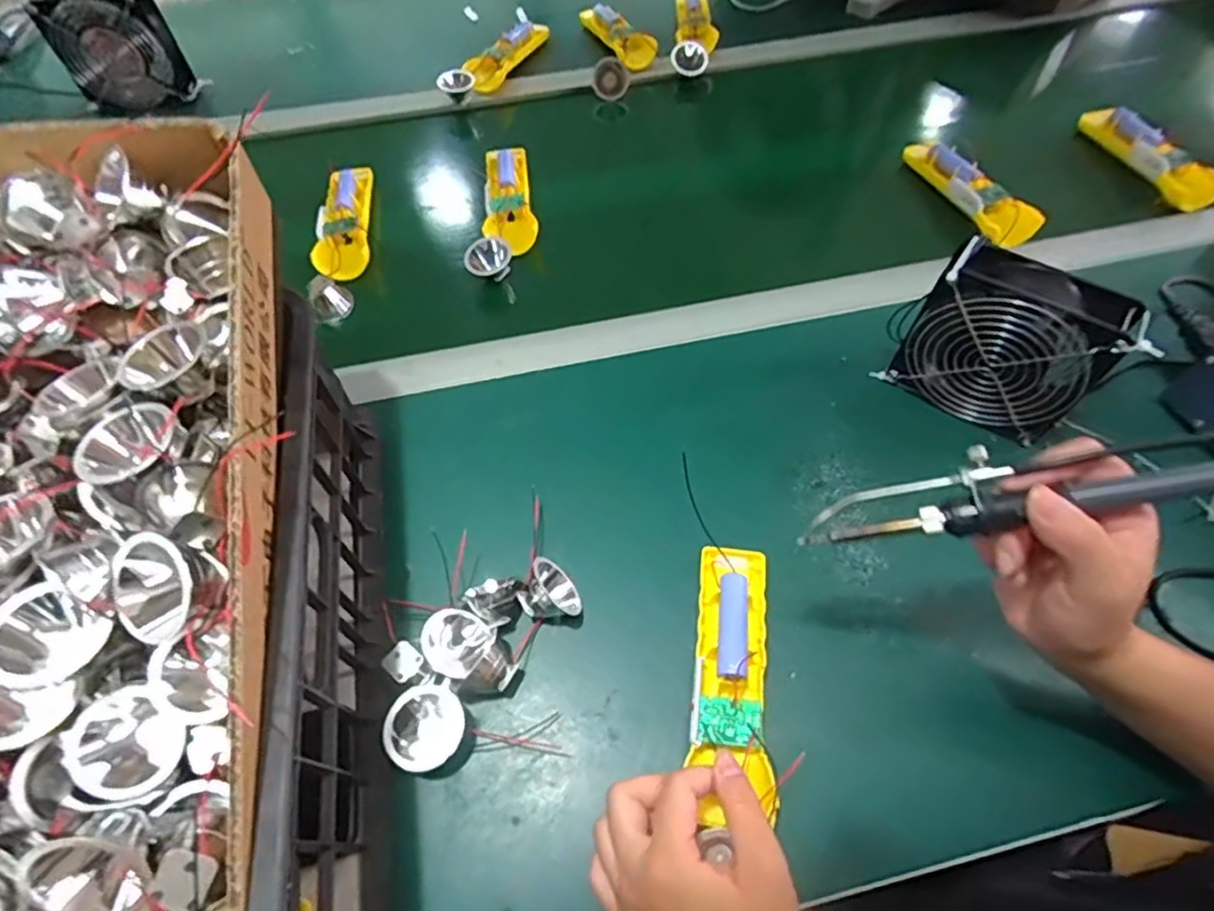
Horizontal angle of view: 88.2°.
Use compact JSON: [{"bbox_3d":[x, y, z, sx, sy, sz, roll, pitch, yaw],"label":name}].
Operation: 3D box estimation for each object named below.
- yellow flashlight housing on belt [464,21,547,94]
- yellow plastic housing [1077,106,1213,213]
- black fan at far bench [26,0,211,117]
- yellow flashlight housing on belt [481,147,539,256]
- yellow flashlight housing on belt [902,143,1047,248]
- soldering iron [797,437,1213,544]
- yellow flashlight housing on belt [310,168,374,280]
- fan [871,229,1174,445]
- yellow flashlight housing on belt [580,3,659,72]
[{"bbox_3d":[-0.128,-0.519,0.810,0.047,0.033,0.168,20,60,13],"label":"yellow flashlight housing on belt"},{"bbox_3d":[0.561,-0.317,0.648,0.036,0.031,0.165,-15,58,-8],"label":"yellow plastic housing"},{"bbox_3d":[-0.570,-0.473,0.730,0.125,0.124,0.031,-14,58,-8],"label":"black fan at far bench"},{"bbox_3d":[-0.104,-0.268,0.650,0.051,0.024,0.156,-10,57,-3],"label":"yellow flashlight housing on belt"},{"bbox_3d":[0.363,-0.274,0.637,0.035,0.037,0.168,-20,58,-10],"label":"yellow flashlight housing on belt"},{"bbox_3d":[0.199,0.014,0.291,0.209,0.023,0.029,-11,54,22],"label":"soldering iron"},{"bbox_3d":[-0.265,-0.238,0.638,0.051,0.026,0.157,-10,57,-4],"label":"yellow flashlight housing on belt"},{"bbox_3d":[0.291,-0.079,0.461,0.127,0.118,0.046,31,64,21],"label":"fan"},{"bbox_3d":[0.010,-0.568,0.838,0.044,0.031,0.156,-23,60,-13],"label":"yellow flashlight housing on belt"}]

